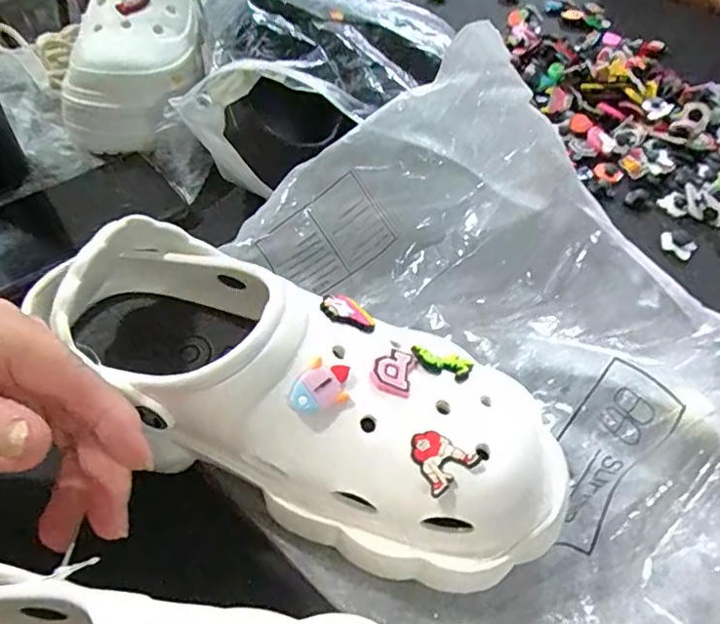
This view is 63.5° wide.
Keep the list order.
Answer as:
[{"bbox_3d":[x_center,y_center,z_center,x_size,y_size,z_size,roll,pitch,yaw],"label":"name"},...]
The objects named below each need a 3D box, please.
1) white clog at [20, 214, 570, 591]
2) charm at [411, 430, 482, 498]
[{"bbox_3d":[-0.030,0.037,0.272,0.250,0.094,0.101,26,54,14],"label":"white clog"},{"bbox_3d":[0.032,0.059,0.237,0.023,0.005,0.024,-29,57,-23],"label":"charm"}]

